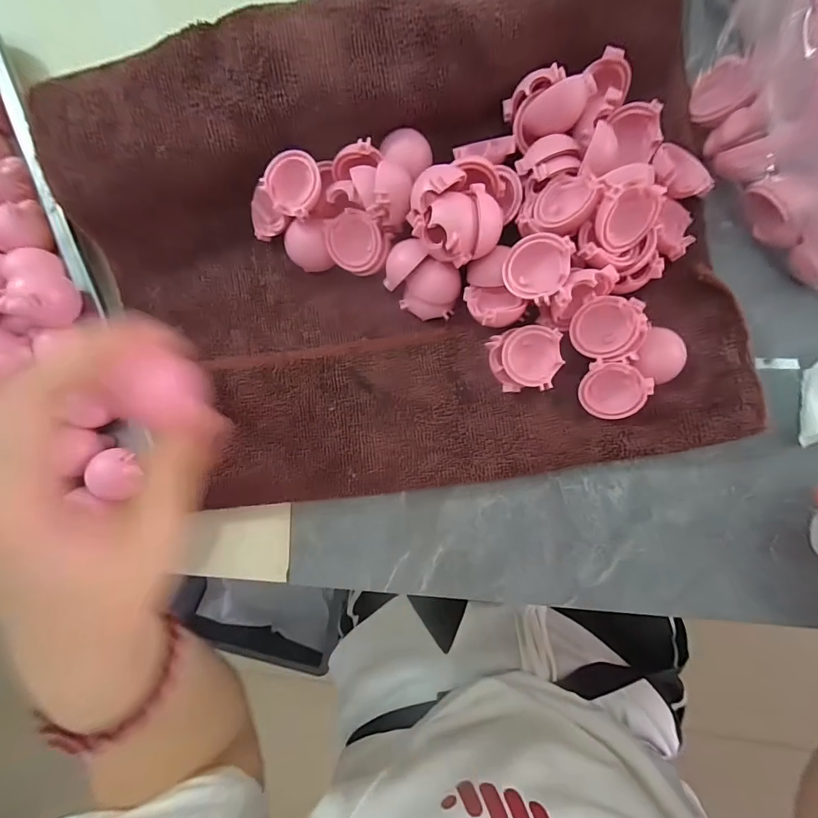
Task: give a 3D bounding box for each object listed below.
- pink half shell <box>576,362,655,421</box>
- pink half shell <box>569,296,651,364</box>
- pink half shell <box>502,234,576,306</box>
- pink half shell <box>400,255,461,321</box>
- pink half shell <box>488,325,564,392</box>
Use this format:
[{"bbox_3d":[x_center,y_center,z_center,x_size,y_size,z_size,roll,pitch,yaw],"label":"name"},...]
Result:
[{"bbox_3d":[0.102,-0.009,0.194,0.030,0.010,0.028,17,113,12],"label":"pink half shell"},{"bbox_3d":[0.097,-0.039,0.188,0.034,0.010,0.029,11,111,10],"label":"pink half shell"},{"bbox_3d":[0.059,-0.066,0.180,0.029,0.014,0.029,4,100,22],"label":"pink half shell"},{"bbox_3d":[0.012,-0.063,0.206,0.028,0.022,0.026,15,91,5],"label":"pink half shell"},{"bbox_3d":[0.059,-0.025,0.198,0.034,0.017,0.030,-11,89,5],"label":"pink half shell"}]

